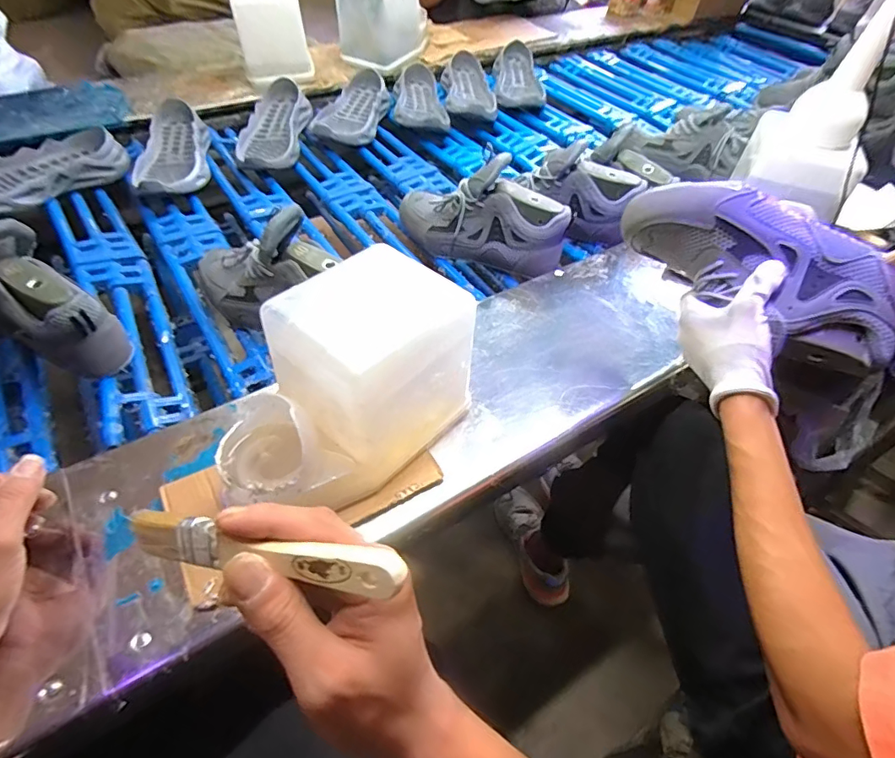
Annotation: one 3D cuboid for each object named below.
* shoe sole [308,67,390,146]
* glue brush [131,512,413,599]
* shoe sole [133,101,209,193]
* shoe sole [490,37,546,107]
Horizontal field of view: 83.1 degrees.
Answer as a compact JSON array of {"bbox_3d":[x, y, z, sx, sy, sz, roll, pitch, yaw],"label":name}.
[{"bbox_3d":[-0.205,-0.561,1.054,0.125,0.059,0.288,10,48,5],"label":"shoe sole"},{"bbox_3d":[-0.095,0.086,0.254,0.156,0.020,0.019,2,46,20],"label":"glue brush"},{"bbox_3d":[-0.499,-0.419,0.909,0.118,0.048,0.293,-11,50,-13],"label":"shoe sole"},{"bbox_3d":[0.168,-0.746,1.245,0.119,0.067,0.260,1,48,-2],"label":"shoe sole"}]

